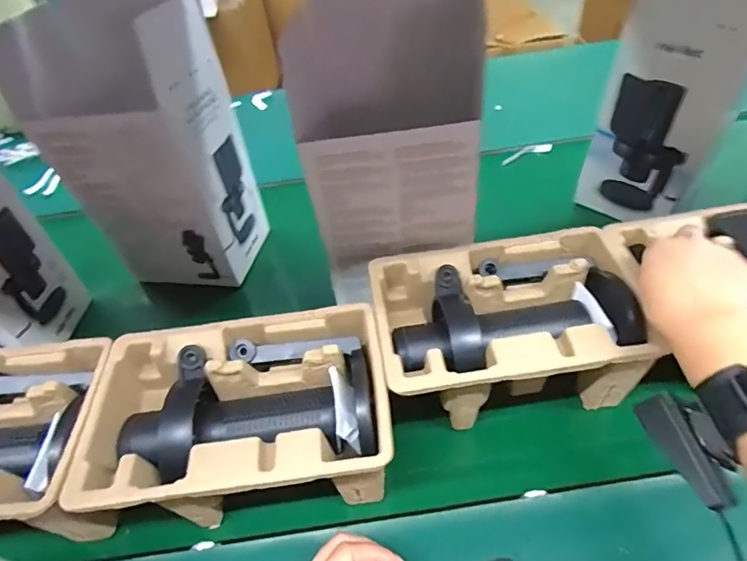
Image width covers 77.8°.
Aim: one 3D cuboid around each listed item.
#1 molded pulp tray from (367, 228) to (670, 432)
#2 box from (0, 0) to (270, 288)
[{"bbox_3d":[0.118,0.050,0.434,0.224,0.102,0.143,-8,46,-2],"label":"molded pulp tray"},{"bbox_3d":[-0.248,-0.140,0.510,0.176,0.292,0.127,-1,47,5],"label":"box"}]

